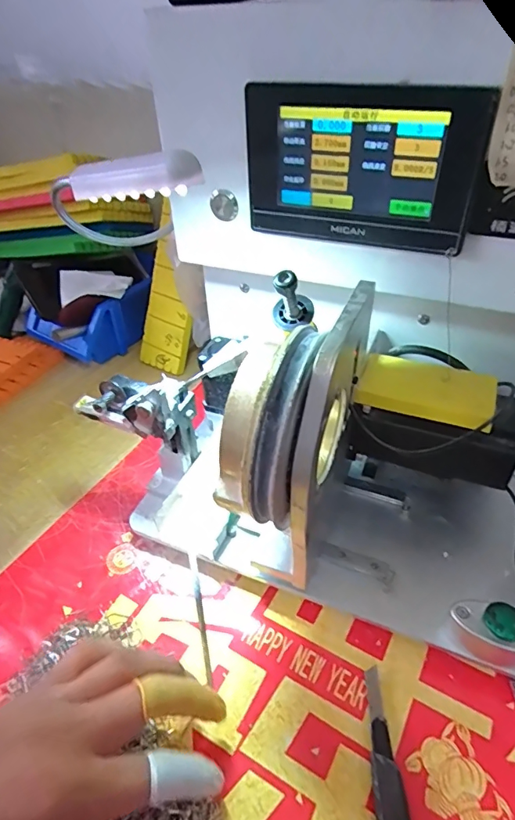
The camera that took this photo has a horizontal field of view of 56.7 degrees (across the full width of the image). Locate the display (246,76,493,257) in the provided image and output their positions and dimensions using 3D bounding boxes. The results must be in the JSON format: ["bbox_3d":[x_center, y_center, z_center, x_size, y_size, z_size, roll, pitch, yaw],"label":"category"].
[{"bbox_3d":[0.060,-0.142,0.283,0.135,0.085,0.021,15,43,19],"label":"display"}]

